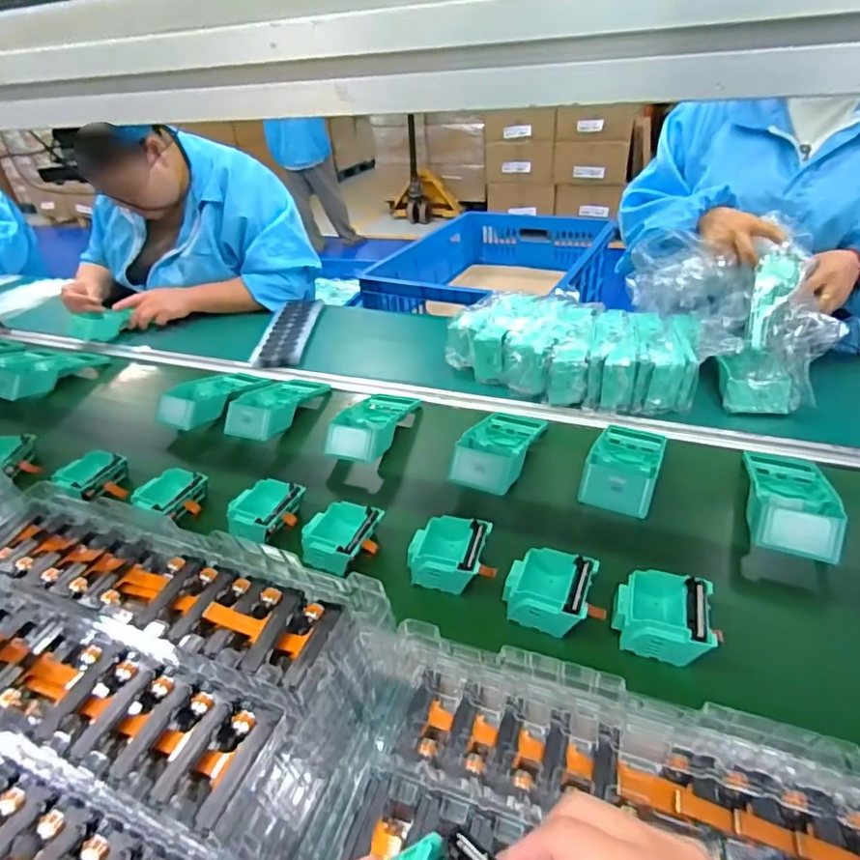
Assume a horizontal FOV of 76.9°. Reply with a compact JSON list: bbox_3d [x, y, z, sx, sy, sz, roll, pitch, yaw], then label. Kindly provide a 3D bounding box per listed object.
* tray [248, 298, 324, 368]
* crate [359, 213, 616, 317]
[{"bbox_3d":[-0.285,-0.207,1.105,0.099,0.019,0.296,-3,35,2],"label":"tray"},{"bbox_3d":[0.176,-0.452,1.572,0.479,0.192,0.789,10,37,21],"label":"crate"}]

